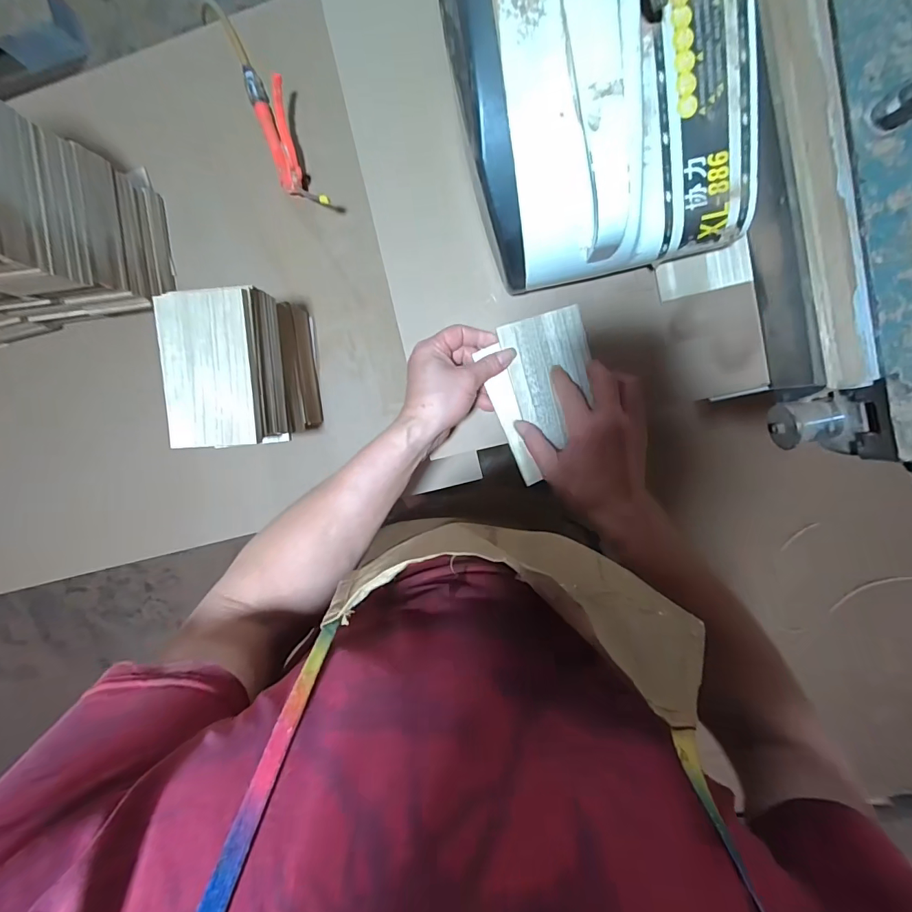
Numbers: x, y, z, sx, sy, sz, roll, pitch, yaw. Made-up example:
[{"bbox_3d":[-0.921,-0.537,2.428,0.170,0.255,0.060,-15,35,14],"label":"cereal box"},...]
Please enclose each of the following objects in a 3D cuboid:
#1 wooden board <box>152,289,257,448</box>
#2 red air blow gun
[{"bbox_3d":[-0.262,-0.089,0.463,0.095,0.008,0.157,-4,94,6],"label":"wooden board"},{"bbox_3d":[-0.242,-0.448,0.606,0.064,0.055,0.220,-21,92,7],"label":"red air blow gun"}]

